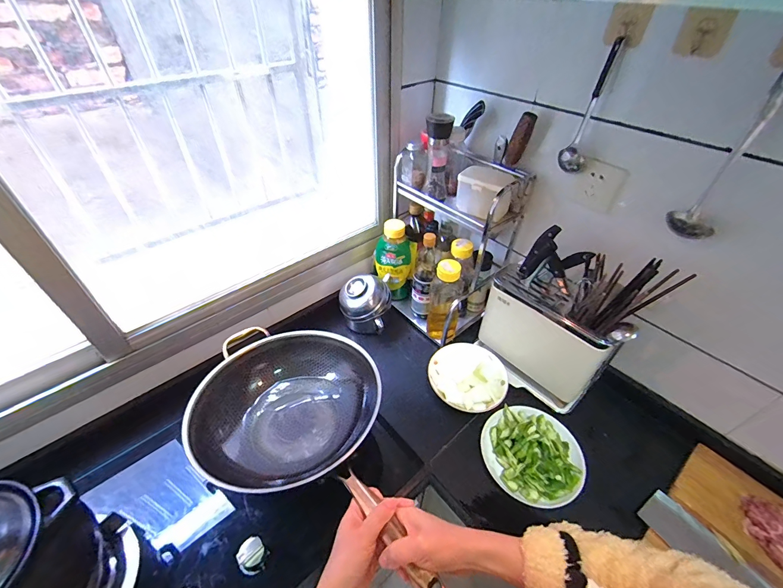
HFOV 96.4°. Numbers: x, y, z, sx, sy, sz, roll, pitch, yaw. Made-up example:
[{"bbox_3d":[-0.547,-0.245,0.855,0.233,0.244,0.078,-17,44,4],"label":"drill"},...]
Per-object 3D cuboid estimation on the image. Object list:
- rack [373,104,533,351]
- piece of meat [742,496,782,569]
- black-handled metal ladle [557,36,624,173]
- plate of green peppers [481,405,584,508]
[{"bbox_3d":[0.135,-0.165,0.898,0.250,0.494,0.296,-27,50,-27],"label":"rack"},{"bbox_3d":[0.668,0.411,0.602,0.089,0.026,0.114,-1,43,-2],"label":"piece of meat"},{"bbox_3d":[0.355,-0.325,0.630,0.042,0.207,0.041,1,43,0],"label":"black-handled metal ladle"},{"bbox_3d":[0.283,0.314,0.704,0.184,0.039,0.193,1,43,-1],"label":"plate of green peppers"}]

